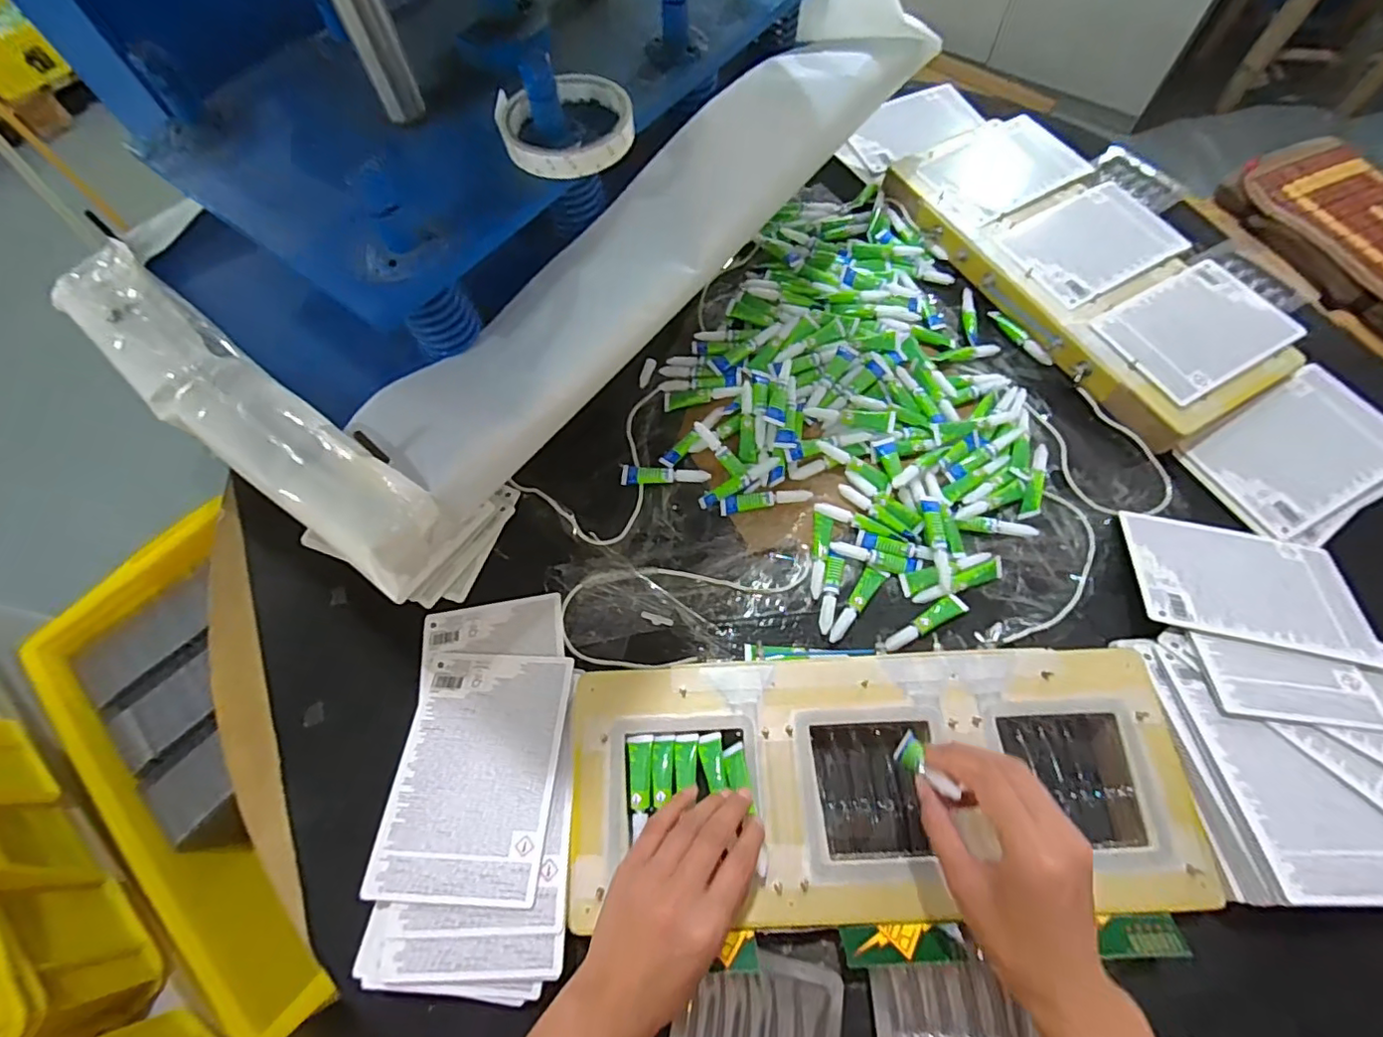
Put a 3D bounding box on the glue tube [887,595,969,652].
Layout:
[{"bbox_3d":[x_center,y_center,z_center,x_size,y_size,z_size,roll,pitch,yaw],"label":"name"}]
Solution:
[{"bbox_3d":[0.195,0.088,0.485,0.079,0.008,0.017,-30,67,-12],"label":"glue tube"}]

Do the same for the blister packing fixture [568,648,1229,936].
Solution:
[{"bbox_3d":[0.132,0.185,0.416,0.426,0.022,0.166,-1,64,1],"label":"blister packing fixture"}]

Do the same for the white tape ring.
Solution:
[{"bbox_3d":[-0.085,-0.269,0.400,0.087,0.017,0.086,0,64,1],"label":"white tape ring"}]

